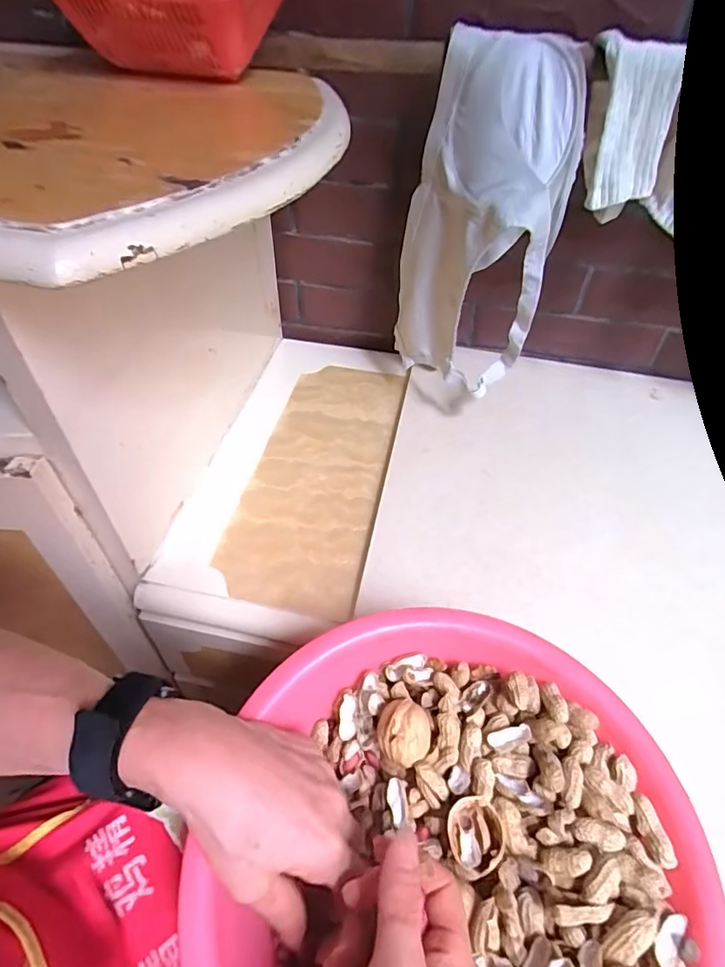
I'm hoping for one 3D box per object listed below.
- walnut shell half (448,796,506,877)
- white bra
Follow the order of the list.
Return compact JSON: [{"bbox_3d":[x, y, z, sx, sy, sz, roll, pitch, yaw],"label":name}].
[{"bbox_3d":[0.065,0.200,0.296,0.030,0.017,0.035,-11,56,9],"label":"walnut shell half"},{"bbox_3d":[0.118,-0.256,0.533,0.143,0.294,0.135,8,48,2],"label":"white bra"}]

